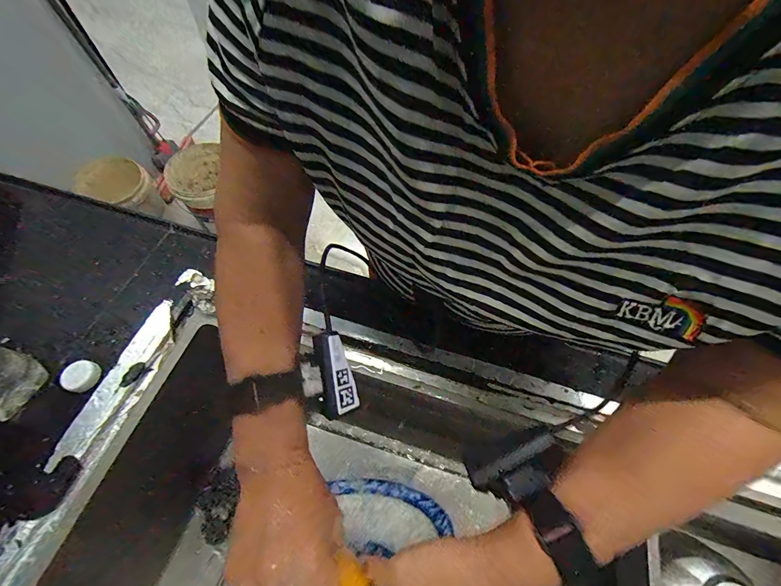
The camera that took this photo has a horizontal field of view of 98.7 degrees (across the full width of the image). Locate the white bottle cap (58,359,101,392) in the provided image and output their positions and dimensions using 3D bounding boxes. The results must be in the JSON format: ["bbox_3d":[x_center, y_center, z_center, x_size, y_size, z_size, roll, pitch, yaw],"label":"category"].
[{"bbox_3d":[-0.324,0.086,0.349,0.026,0.013,0.030,-26,65,-14],"label":"white bottle cap"}]

